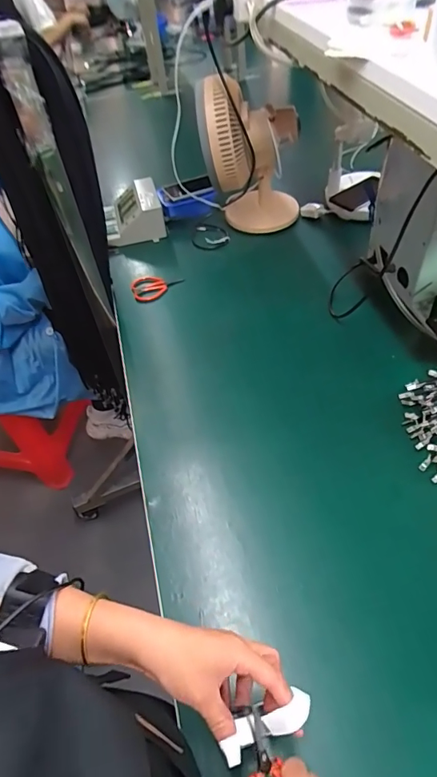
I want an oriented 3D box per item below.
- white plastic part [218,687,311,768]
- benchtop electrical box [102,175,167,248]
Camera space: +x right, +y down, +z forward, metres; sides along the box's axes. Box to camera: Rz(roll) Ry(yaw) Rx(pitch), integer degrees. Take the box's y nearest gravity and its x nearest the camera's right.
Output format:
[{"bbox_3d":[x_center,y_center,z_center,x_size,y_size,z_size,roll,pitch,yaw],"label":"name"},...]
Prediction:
[{"bbox_3d":[0.040,0.272,0.360,0.076,0.020,0.025,-27,52,-3],"label":"white plastic part"},{"bbox_3d":[-0.223,-0.451,1.149,0.149,0.092,0.174,-13,51,-4],"label":"benchtop electrical box"}]

